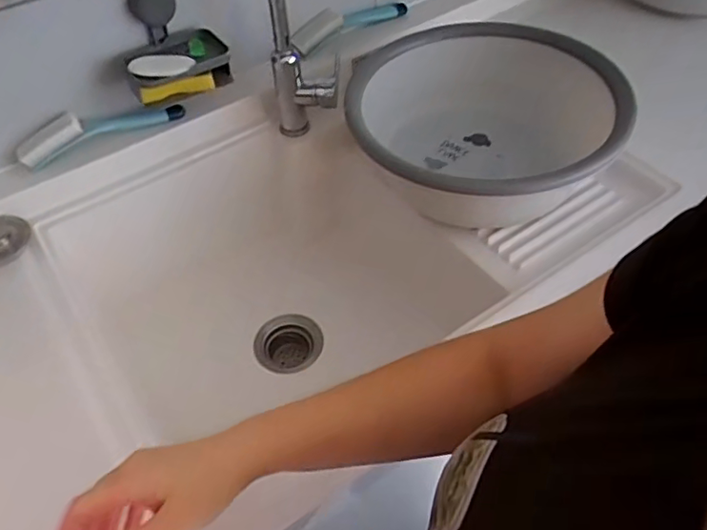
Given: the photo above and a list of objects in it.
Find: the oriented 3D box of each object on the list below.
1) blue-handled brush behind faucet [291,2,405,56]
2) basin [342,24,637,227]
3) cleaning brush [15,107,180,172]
[{"bbox_3d":[-0.003,-0.384,0.920,0.199,0.054,0.020,-28,53,-17],"label":"blue-handled brush behind faucet"},{"bbox_3d":[0.167,-0.181,0.823,0.372,0.152,0.306,13,53,16],"label":"basin"},{"bbox_3d":[-0.357,-0.195,0.839,0.230,0.046,0.053,-28,53,-17],"label":"cleaning brush"}]

